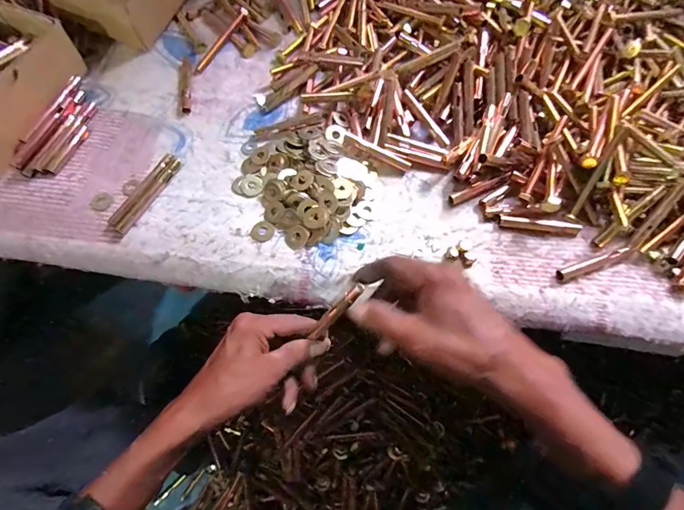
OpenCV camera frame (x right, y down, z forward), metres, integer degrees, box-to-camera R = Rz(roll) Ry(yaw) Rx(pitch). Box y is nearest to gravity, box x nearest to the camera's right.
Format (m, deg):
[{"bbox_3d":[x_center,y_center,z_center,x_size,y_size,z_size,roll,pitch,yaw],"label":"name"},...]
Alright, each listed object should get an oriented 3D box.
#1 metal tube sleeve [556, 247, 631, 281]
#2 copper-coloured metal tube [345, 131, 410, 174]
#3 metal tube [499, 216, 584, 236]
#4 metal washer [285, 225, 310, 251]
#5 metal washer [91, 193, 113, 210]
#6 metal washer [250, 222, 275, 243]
[{"bbox_3d":[0.259,0.009,0.396,0.079,0.010,0.013,-18,68,-8],"label":"metal tube sleeve"},{"bbox_3d":[0.042,-0.119,0.449,0.082,0.008,0.012,25,68,-7],"label":"copper-coloured metal tube"},{"bbox_3d":[0.215,-0.034,0.421,0.084,0.011,0.015,9,67,4],"label":"metal tube"},{"bbox_3d":[-0.048,-0.019,0.413,0.024,0.004,0.025,0,87,7],"label":"metal washer"},{"bbox_3d":[-0.265,-0.059,0.424,0.018,0.004,0.023,39,73,-4],"label":"metal washer"},{"bbox_3d":[-0.086,-0.026,0.418,0.024,0.004,0.025,30,70,12],"label":"metal washer"}]

